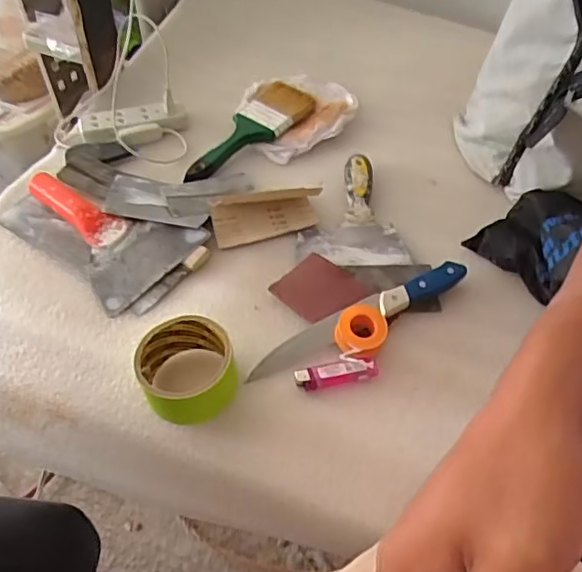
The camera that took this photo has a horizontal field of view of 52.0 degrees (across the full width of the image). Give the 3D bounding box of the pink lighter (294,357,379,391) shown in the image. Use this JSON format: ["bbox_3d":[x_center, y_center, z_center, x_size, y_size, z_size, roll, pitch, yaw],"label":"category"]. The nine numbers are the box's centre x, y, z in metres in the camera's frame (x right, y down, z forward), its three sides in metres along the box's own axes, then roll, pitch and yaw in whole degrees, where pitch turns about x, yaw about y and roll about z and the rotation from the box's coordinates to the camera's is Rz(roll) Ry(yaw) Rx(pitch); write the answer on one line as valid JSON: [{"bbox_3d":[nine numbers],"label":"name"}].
[{"bbox_3d":[0.043,0.081,0.563,0.078,0.010,0.022,-11,49,-8],"label":"pink lighter"}]

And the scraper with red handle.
[{"bbox_3d":[-0.218,-0.071,0.684,0.211,0.035,0.132,32,56,26],"label":"scraper with red handle"}]

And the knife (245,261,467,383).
[{"bbox_3d":[0.070,0.028,0.608,0.256,0.018,0.033,-25,53,-19],"label":"knife"}]

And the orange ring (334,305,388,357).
[{"bbox_3d":[0.069,0.045,0.586,0.049,0.026,0.048,0,49,1],"label":"orange ring"}]

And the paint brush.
[{"bbox_3d":[-0.052,-0.202,0.800,0.085,0.034,0.208,21,52,18],"label":"paint brush"}]

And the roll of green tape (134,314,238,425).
[{"bbox_3d":[-0.094,0.077,0.542,0.083,0.057,0.080,0,49,1],"label":"roll of green tape"}]

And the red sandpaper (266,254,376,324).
[{"bbox_3d":[0.033,0.003,0.633,0.079,0.013,0.078,35,58,28],"label":"red sandpaper"}]

